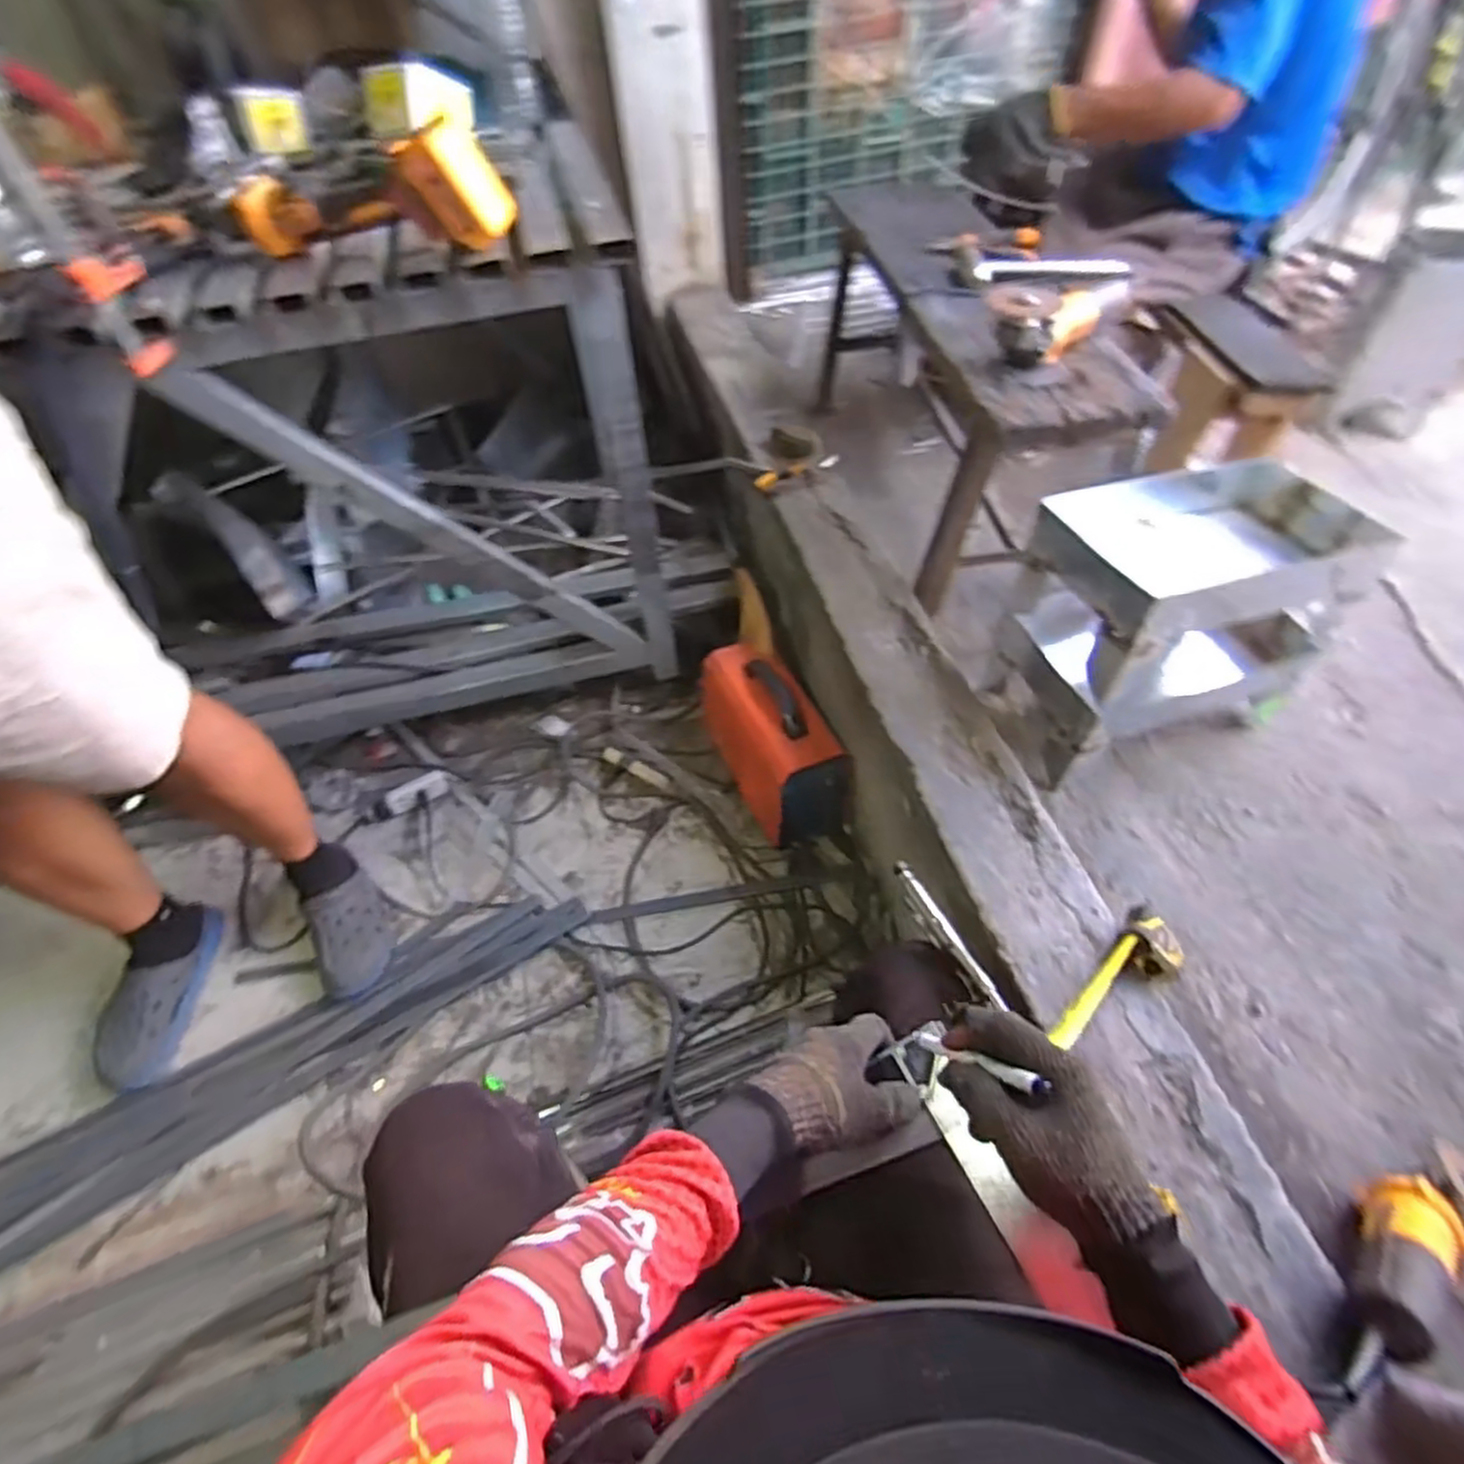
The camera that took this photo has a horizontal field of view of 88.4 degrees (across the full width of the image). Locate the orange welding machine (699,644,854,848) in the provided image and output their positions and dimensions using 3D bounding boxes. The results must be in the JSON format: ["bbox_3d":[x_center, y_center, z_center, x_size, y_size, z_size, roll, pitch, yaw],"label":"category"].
[{"bbox_3d":[0.071,0.023,1.339,0.154,0.241,0.323,-24,54,-15],"label":"orange welding machine"}]

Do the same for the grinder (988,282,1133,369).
[{"bbox_3d":[0.453,-0.580,1.038,0.272,0.097,0.083,-38,58,-24],"label":"grinder"}]

